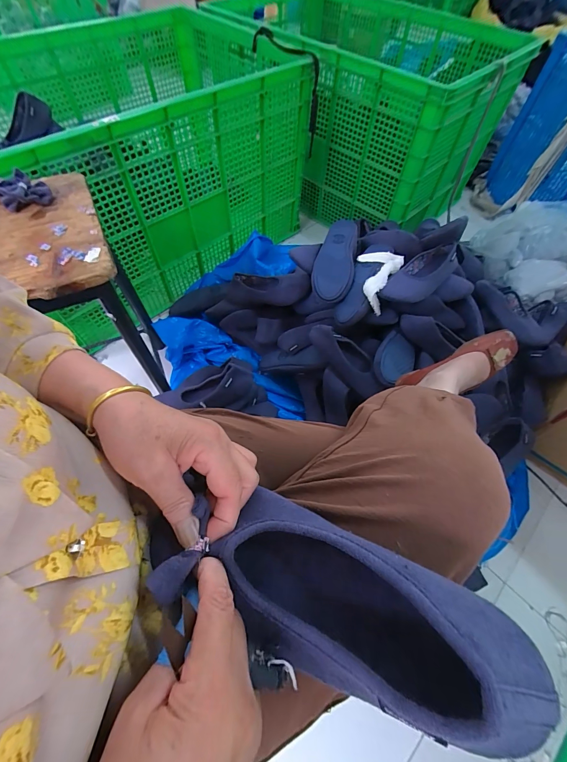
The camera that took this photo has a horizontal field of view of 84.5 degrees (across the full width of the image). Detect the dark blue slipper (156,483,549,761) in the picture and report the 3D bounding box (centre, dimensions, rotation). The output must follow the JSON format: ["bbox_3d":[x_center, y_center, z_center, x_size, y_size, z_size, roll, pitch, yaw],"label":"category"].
[{"bbox_3d":[0.024,0.127,0.187,0.212,0.074,0.086,5,56,32],"label":"dark blue slipper"}]

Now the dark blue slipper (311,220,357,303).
[{"bbox_3d":[0.135,-0.316,0.799,0.097,0.060,0.234,12,81,5],"label":"dark blue slipper"}]

